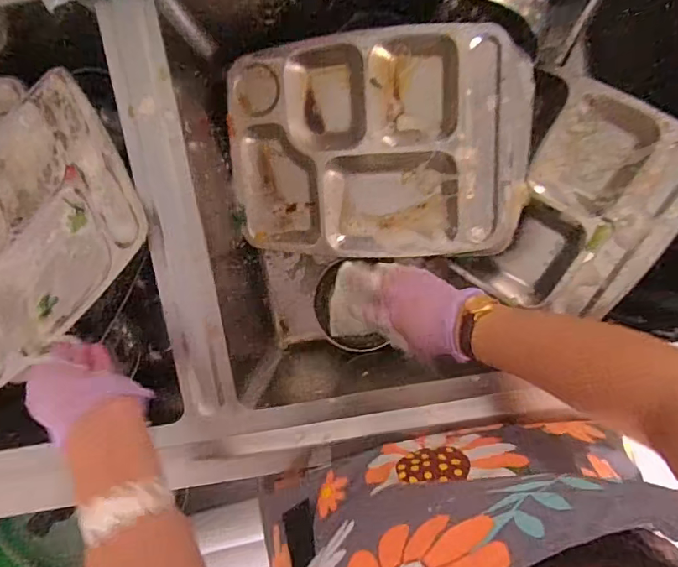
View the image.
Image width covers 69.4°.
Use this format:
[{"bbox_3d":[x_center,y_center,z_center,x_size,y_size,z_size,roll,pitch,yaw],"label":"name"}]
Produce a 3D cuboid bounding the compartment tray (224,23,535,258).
[{"bbox_3d":[0.038,-0.162,0.586,0.350,0.035,0.253,1,103,21],"label":"compartment tray"}]

